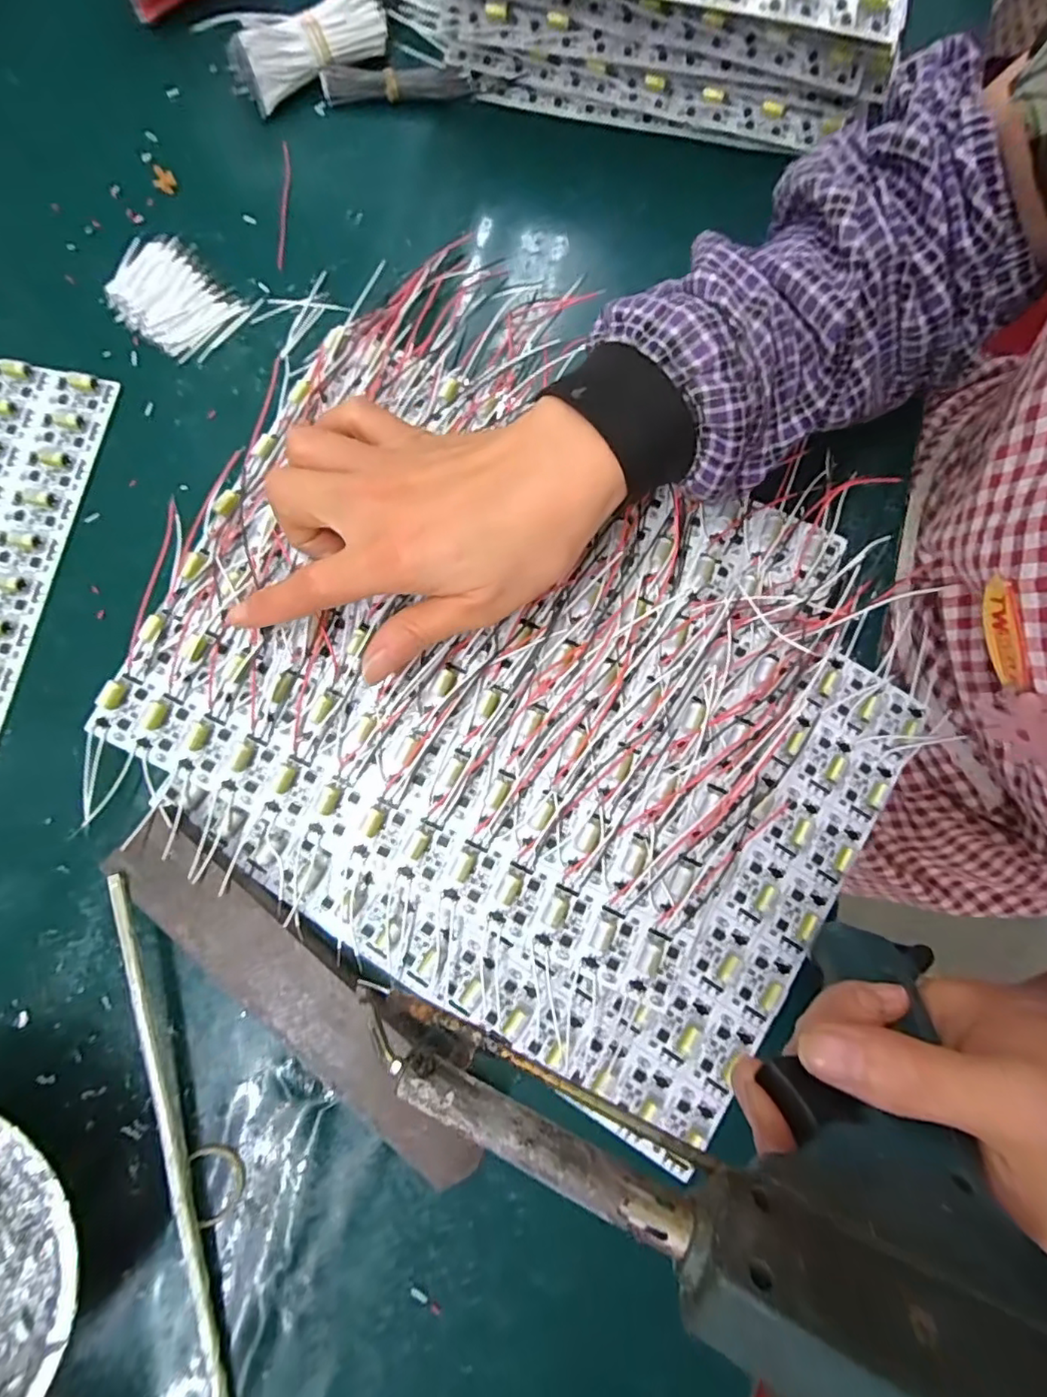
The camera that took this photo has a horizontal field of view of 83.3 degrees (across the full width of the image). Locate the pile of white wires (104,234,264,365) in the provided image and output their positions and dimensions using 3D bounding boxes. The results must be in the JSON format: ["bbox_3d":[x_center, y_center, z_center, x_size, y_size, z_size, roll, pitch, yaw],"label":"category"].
[{"bbox_3d":[-0.191,-0.218,0.319,0.074,0.007,0.055,35,81,6],"label":"pile of white wires"}]

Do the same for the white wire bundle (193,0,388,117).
[{"bbox_3d":[-0.126,-0.377,0.338,0.096,0.032,0.035,-24,80,-4],"label":"white wire bundle"}]

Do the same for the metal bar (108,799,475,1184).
[{"bbox_3d":[-0.096,0.123,0.247,0.194,0.006,0.035,40,79,6],"label":"metal bar"}]

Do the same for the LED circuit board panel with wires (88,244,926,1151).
[{"bbox_3d":[-0.001,-0.016,0.281,0.345,0.020,0.294,32,81,6],"label":"LED circuit board panel with wires"}]

